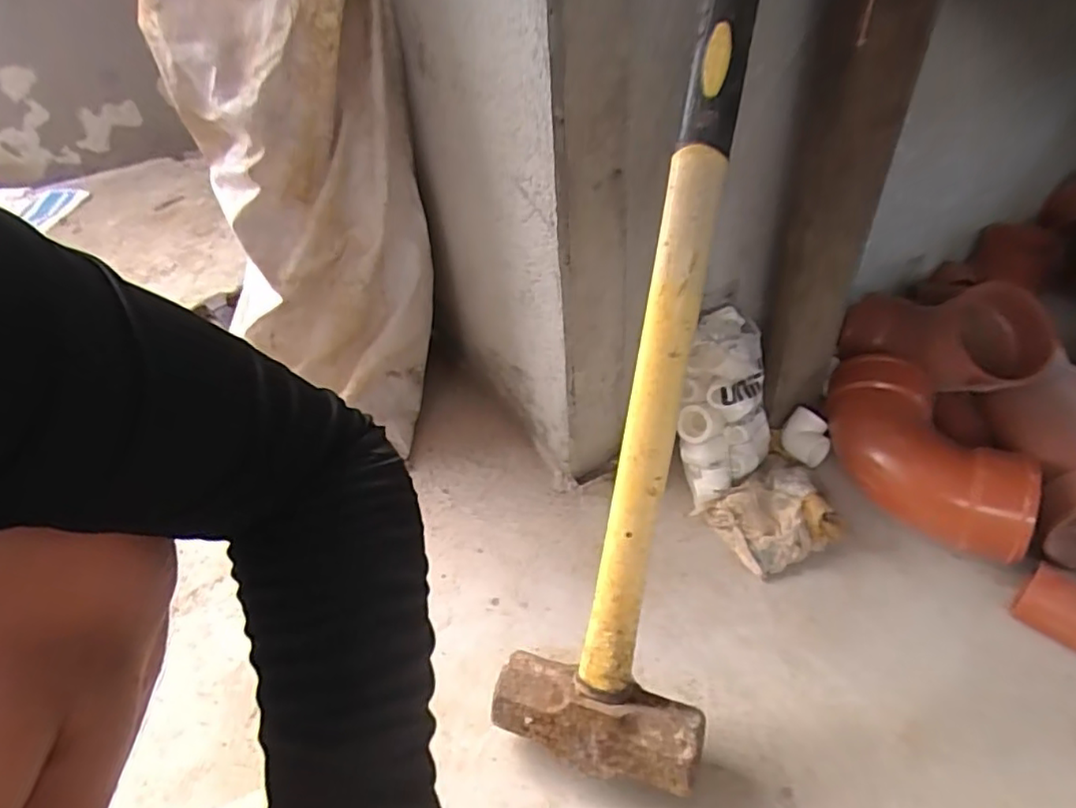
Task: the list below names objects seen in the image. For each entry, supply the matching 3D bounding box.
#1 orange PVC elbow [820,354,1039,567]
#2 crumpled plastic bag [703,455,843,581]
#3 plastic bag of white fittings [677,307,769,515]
[{"bbox_3d":[0.424,0.062,0.710,0.116,0.116,0.260,-9,43,-3],"label":"orange PVC elbow"},{"bbox_3d":[0.267,0.124,0.708,0.127,0.055,0.107,-30,47,-24],"label":"crumpled plastic bag"},{"bbox_3d":[0.221,0.006,0.727,0.102,0.226,0.065,1,13,8],"label":"plastic bag of white fittings"}]

